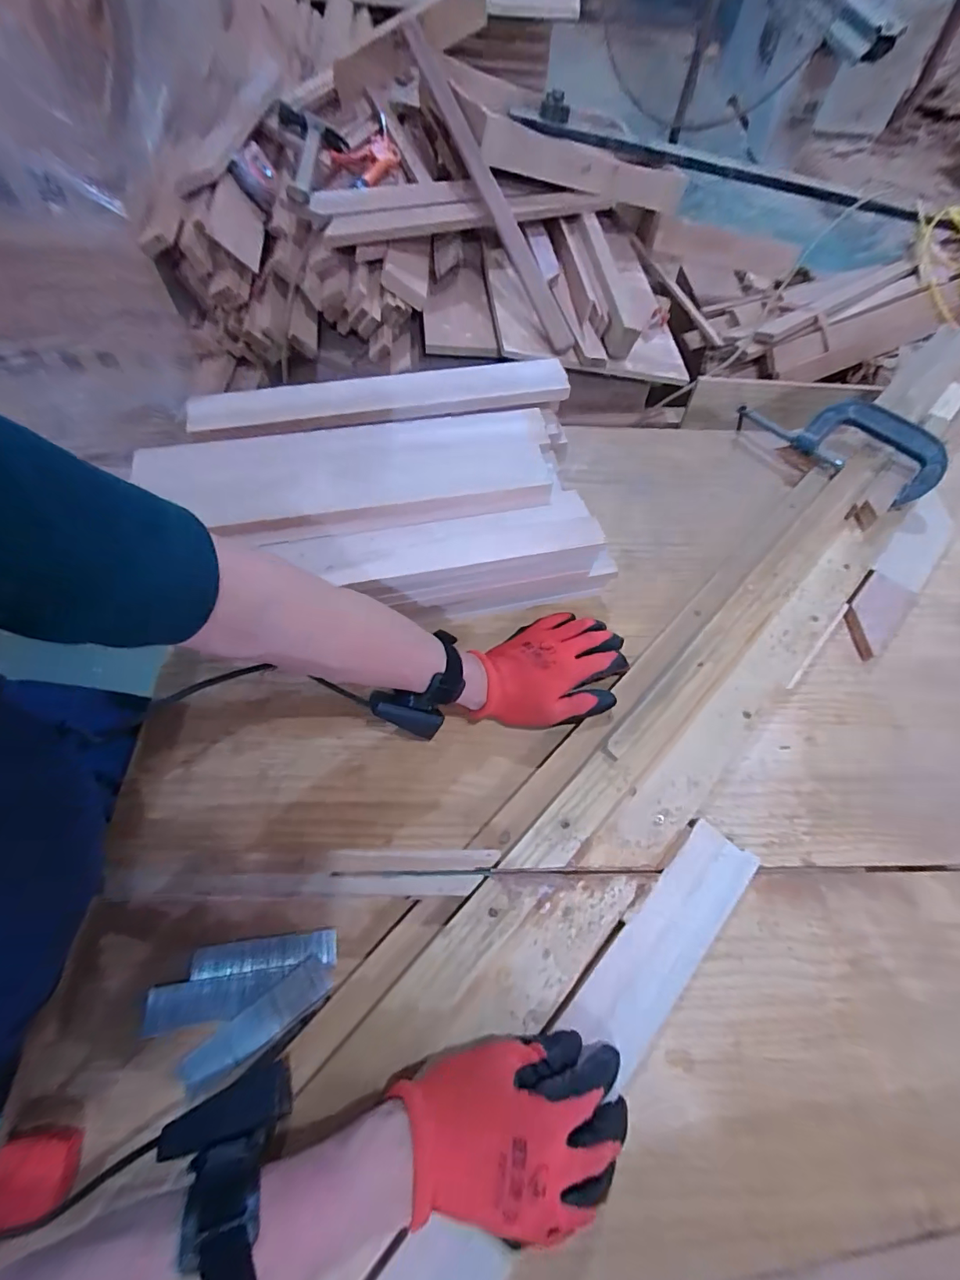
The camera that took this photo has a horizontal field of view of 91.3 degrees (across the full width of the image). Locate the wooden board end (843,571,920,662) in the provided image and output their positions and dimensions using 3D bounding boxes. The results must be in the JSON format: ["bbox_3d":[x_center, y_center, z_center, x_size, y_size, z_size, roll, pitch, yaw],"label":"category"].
[{"bbox_3d":[0.481,-0.037,0.573,0.136,0.018,0.060,-37,69,-21],"label":"wooden board end"}]

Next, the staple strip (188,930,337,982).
[{"bbox_3d":[-0.178,0.261,0.389,0.114,0.004,0.023,-3,61,-5],"label":"staple strip"}]

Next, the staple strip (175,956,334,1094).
[{"bbox_3d":[-0.170,0.297,0.363,0.112,0.011,0.030,-33,68,-19],"label":"staple strip"}]

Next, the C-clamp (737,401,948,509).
[{"bbox_3d":[0.509,-0.287,0.674,0.266,0.051,0.110,36,96,18],"label":"C-clamp"}]

